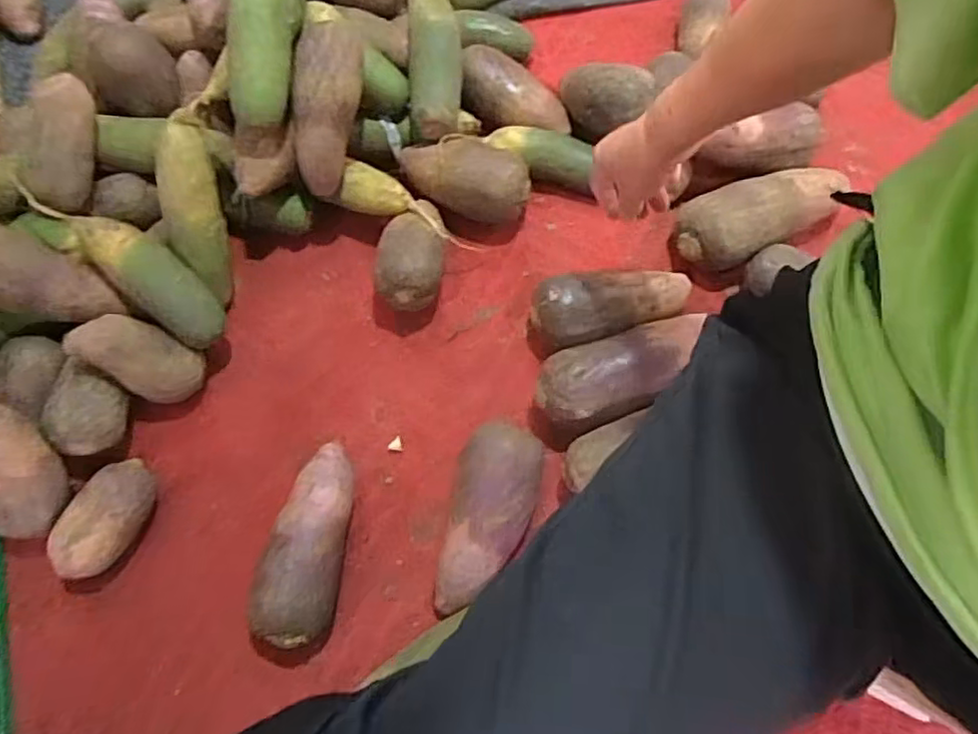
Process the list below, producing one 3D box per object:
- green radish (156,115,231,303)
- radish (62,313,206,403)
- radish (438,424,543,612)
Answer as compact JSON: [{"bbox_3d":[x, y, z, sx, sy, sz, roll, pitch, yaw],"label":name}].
[{"bbox_3d":[-0.298,-0.153,0.661,0.047,0.045,0.179,-6,111,0],"label":"green radish"},{"bbox_3d":[-0.358,-0.008,0.653,0.066,0.117,0.064,-6,54,44],"label":"radish"},{"bbox_3d":[-0.007,0.141,0.608,0.084,0.079,0.176,19,72,8],"label":"radish"}]

